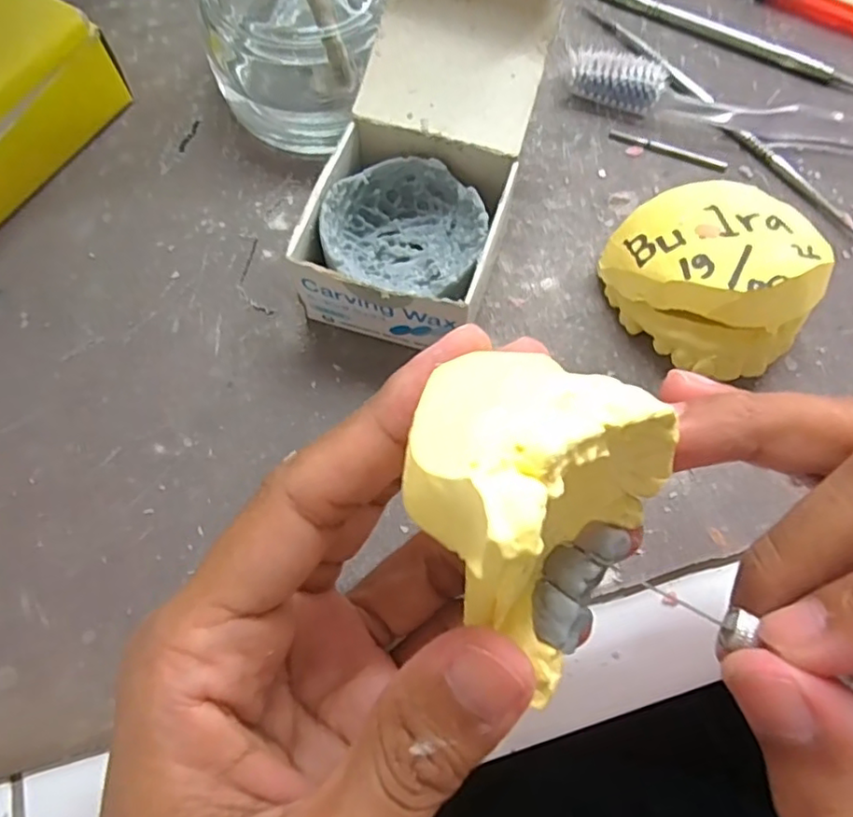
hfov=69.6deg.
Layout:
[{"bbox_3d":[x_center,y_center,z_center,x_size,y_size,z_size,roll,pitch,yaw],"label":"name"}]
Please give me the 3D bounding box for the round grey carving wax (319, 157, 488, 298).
[{"bbox_3d":[-0.008,-0.051,0.194,0.046,0.035,0.051,23,71,8],"label":"round grey carving wax"}]

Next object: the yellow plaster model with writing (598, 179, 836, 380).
[{"bbox_3d":[0.090,-0.044,0.192,0.062,0.035,0.059,36,73,12],"label":"yellow plaster model with writing"}]

